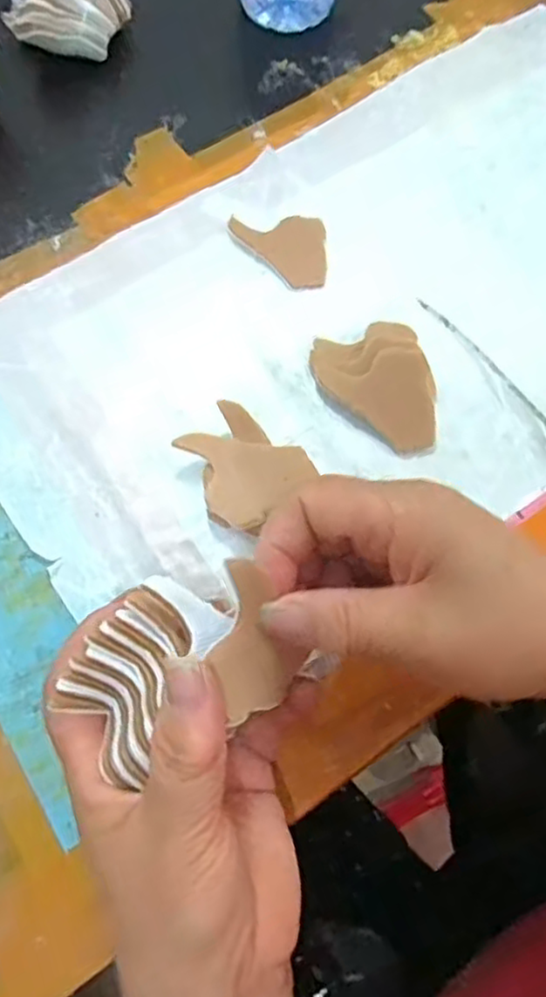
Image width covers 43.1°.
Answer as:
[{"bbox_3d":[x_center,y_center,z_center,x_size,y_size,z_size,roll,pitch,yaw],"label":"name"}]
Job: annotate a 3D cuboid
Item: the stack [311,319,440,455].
[{"bbox_3d":[0.056,-0.061,0.371,0.058,0.018,0.077,-10,70,-5],"label":"stack"}]

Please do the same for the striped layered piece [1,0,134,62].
[{"bbox_3d":[-0.136,-0.328,0.465,0.079,0.055,0.064,-13,70,-6],"label":"striped layered piece"}]

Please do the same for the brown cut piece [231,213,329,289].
[{"bbox_3d":[0.005,-0.148,0.415,0.054,0.004,0.056,-6,69,-4],"label":"brown cut piece"}]

